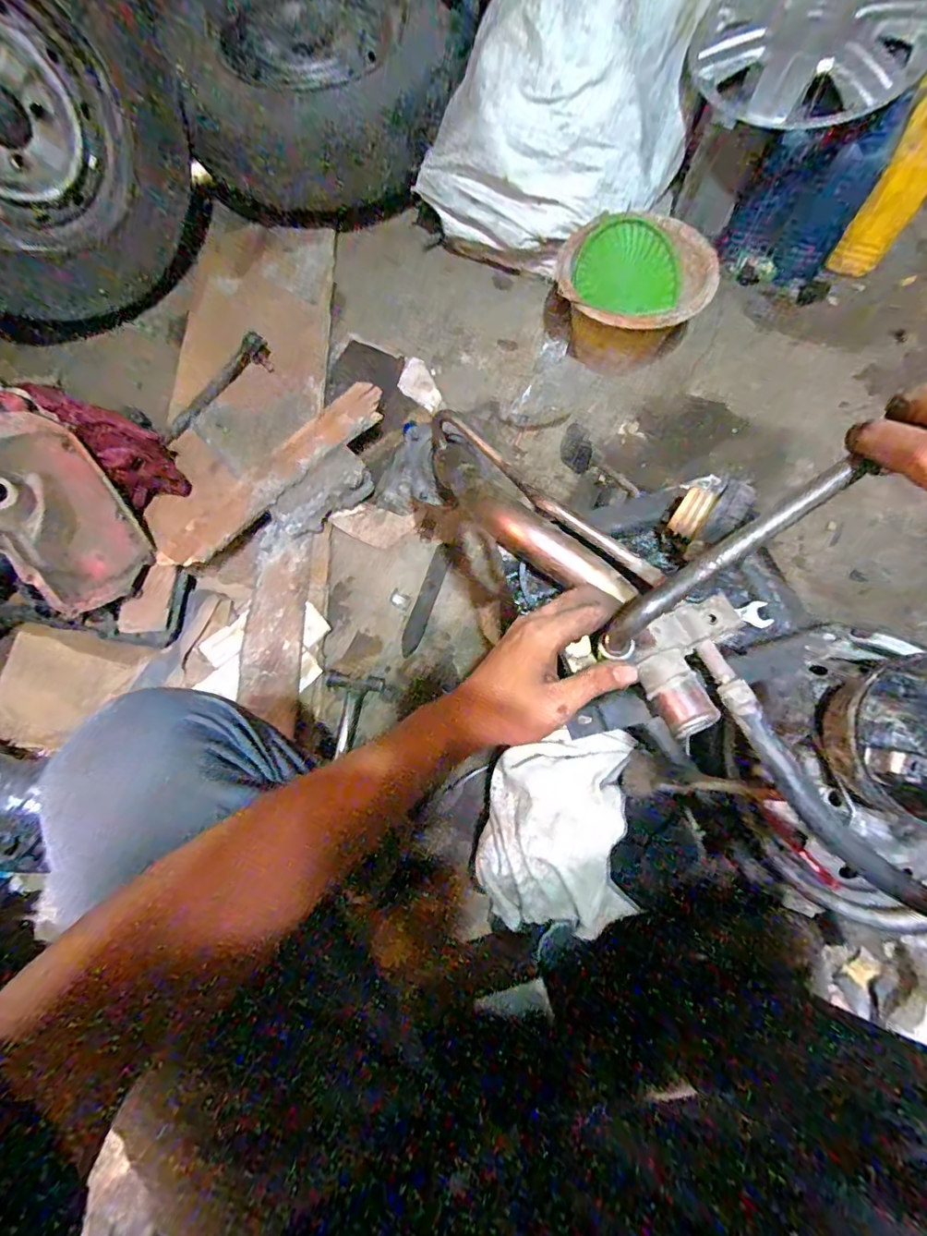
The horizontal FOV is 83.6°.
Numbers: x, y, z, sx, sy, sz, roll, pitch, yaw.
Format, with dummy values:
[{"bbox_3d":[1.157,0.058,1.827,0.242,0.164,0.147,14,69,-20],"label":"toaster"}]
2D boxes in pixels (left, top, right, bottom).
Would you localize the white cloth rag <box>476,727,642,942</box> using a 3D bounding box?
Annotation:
[{"bbox_3d":[0.123,0.263,0.661,0.202,0.071,0.254,1,73,1],"label":"white cloth rag"}]

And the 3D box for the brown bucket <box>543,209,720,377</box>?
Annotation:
[{"bbox_3d":[0.293,-0.574,0.944,0.251,0.152,0.247,0,73,0],"label":"brown bucket"}]

